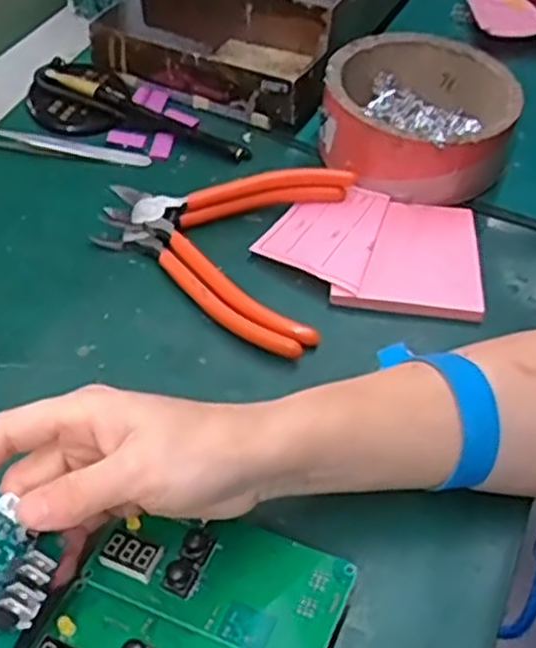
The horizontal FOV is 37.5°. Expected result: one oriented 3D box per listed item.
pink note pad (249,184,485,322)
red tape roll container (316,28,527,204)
[{"bbox_3d":[0.062,-0.048,0.472,0.126,0.013,0.090,6,50,1],"label":"pink note pad"},{"bbox_3d":[0.098,-0.137,0.519,0.118,0.055,0.120,2,50,-2],"label":"red tape roll container"}]

